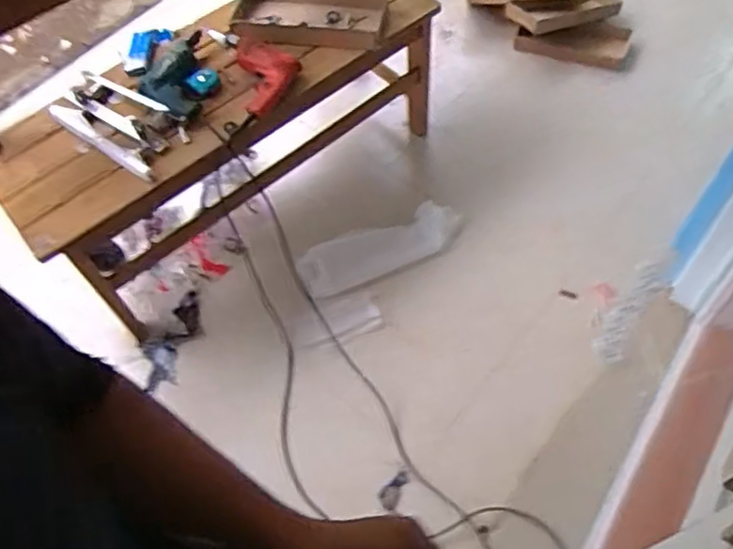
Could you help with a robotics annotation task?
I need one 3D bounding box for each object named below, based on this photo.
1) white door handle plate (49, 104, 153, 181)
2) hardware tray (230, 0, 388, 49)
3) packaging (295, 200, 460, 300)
[{"bbox_3d":[-0.576,-0.292,1.418,0.315,0.029,0.045,34,67,22],"label":"white door handle plate"},{"bbox_3d":[-0.145,-0.635,1.583,0.361,0.033,0.170,9,60,10],"label":"hardware tray"},{"bbox_3d":[0.040,-0.076,1.721,0.448,0.048,0.142,-23,60,-10],"label":"packaging"}]

